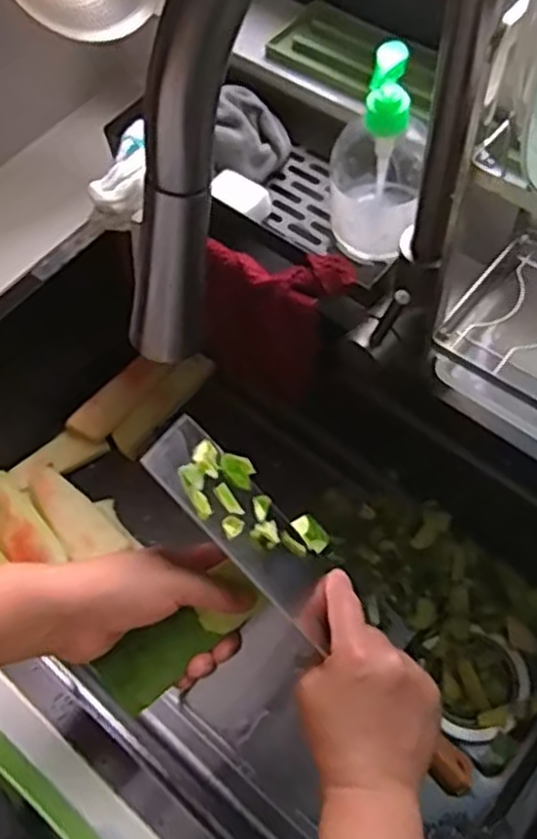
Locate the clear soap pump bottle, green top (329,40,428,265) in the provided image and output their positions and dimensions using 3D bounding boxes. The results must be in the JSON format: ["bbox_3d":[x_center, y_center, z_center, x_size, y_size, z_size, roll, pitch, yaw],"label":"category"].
[{"bbox_3d":[0.082,-0.192,0.557,0.069,0.170,0.057,6,62,7],"label":"clear soap pump bottle, green top"}]

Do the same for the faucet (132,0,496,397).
[{"bbox_3d":[0.042,-0.101,0.409,0.053,0.390,0.251,39,70,22],"label":"faucet"}]

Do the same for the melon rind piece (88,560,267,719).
[{"bbox_3d":[-0.056,0.142,0.484,0.111,0.015,0.038,-37,65,-14],"label":"melon rind piece"}]

